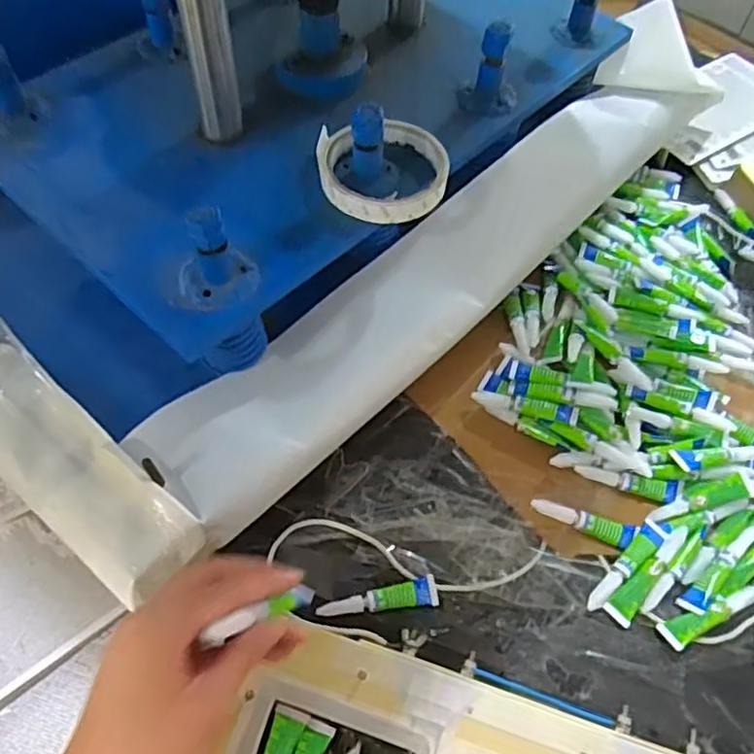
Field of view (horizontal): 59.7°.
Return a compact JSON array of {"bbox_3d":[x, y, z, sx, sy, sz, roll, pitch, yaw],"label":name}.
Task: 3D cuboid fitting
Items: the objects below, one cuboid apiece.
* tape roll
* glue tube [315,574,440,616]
[{"bbox_3d":[0.005,-0.144,0.459,0.087,0.014,0.087,2,57,-3],"label":"tape roll"},{"bbox_3d":[0.001,0.153,0.450,0.083,0.007,0.018,-8,58,-9],"label":"glue tube"}]

